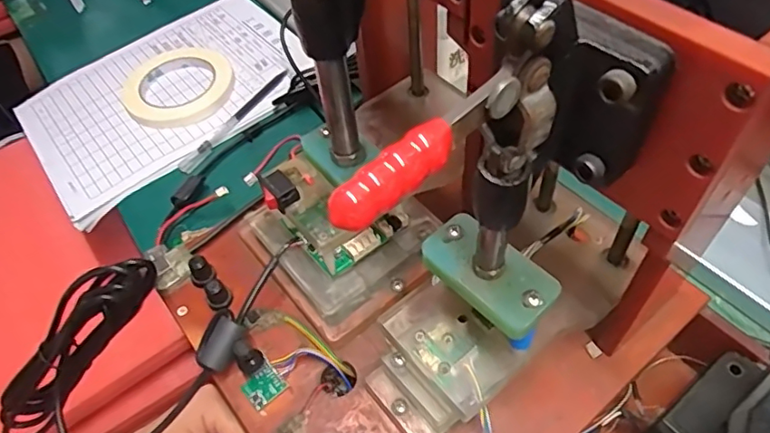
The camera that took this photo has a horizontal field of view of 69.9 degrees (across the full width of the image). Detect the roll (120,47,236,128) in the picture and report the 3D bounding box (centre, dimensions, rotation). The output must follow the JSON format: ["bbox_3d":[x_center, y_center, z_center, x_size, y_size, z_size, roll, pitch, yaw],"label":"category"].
[{"bbox_3d":[-0.220,-0.141,0.589,0.115,0.018,0.115,-3,54,4],"label":"roll"}]

